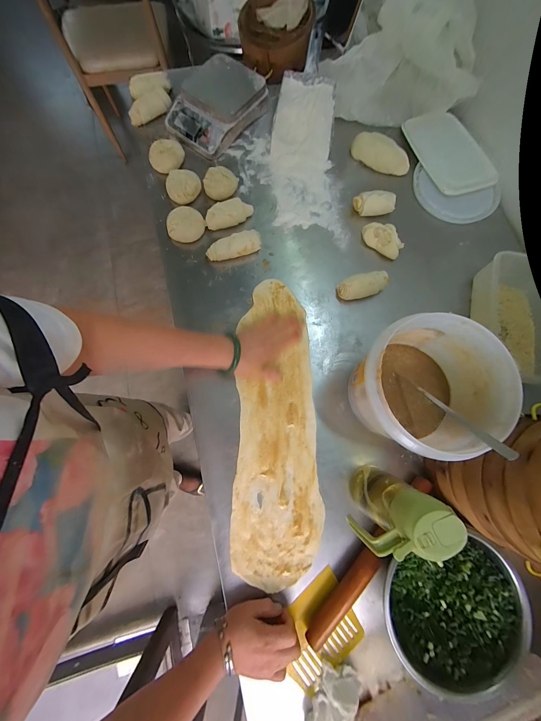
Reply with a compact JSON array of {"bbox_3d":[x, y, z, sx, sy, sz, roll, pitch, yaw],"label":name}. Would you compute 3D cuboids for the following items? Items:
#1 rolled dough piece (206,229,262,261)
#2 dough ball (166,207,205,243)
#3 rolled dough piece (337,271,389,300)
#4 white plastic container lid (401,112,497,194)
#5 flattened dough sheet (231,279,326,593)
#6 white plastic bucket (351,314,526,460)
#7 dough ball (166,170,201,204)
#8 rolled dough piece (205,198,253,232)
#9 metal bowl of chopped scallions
[{"bbox_3d":[-0.074,-0.230,0.523,0.108,0.031,0.039,-18,78,-4],"label":"rolled dough piece"},{"bbox_3d":[-0.175,-0.282,0.535,0.074,0.033,0.066,-16,78,-4],"label":"dough ball"},{"bbox_3d":[0.181,-0.147,0.508,0.096,0.038,0.046,-17,78,-4],"label":"rolled dough piece"},{"bbox_3d":[0.419,-0.493,0.610,0.152,0.009,0.236,-20,79,-5],"label":"white plastic container lid"},{"bbox_3d":[0.013,0.101,0.463,0.141,0.011,0.507,1,78,0],"label":"flattened dough sheet"},{"bbox_3d":[0.227,0.040,0.406,0.185,0.154,0.183,0,78,-1],"label":"white plastic bucket"},{"bbox_3d":[-0.186,-0.373,0.558,0.070,0.035,0.066,0,78,-1],"label":"dough ball"},{"bbox_3d":[-0.086,-0.305,0.540,0.098,0.035,0.041,-14,78,-4],"label":"rolled dough piece"},{"bbox_3d":[0.255,0.349,0.382,0.194,0.064,0.177,-16,78,-4],"label":"metal bowl of chopped scallions"}]

